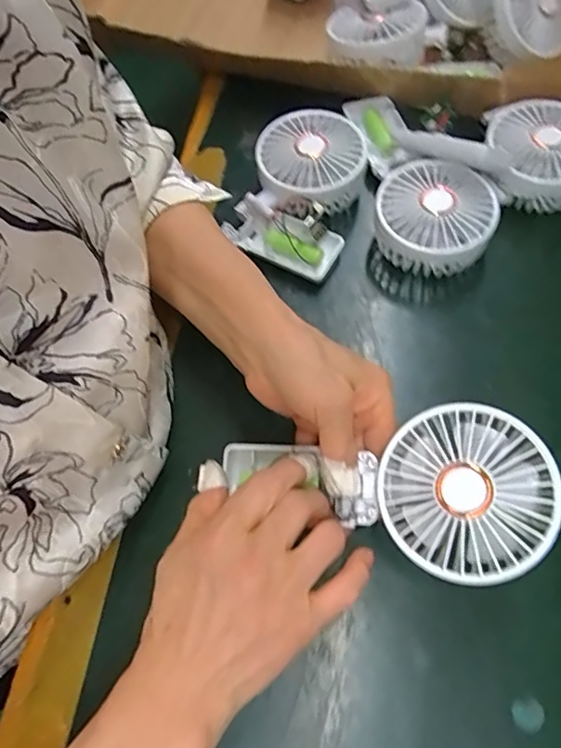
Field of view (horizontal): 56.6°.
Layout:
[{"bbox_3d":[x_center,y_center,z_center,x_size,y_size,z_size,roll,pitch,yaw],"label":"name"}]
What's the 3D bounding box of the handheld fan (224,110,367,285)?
[{"bbox_3d":[0.016,-0.148,0.416,0.091,0.040,0.137,19,69,9],"label":"handheld fan"}]

